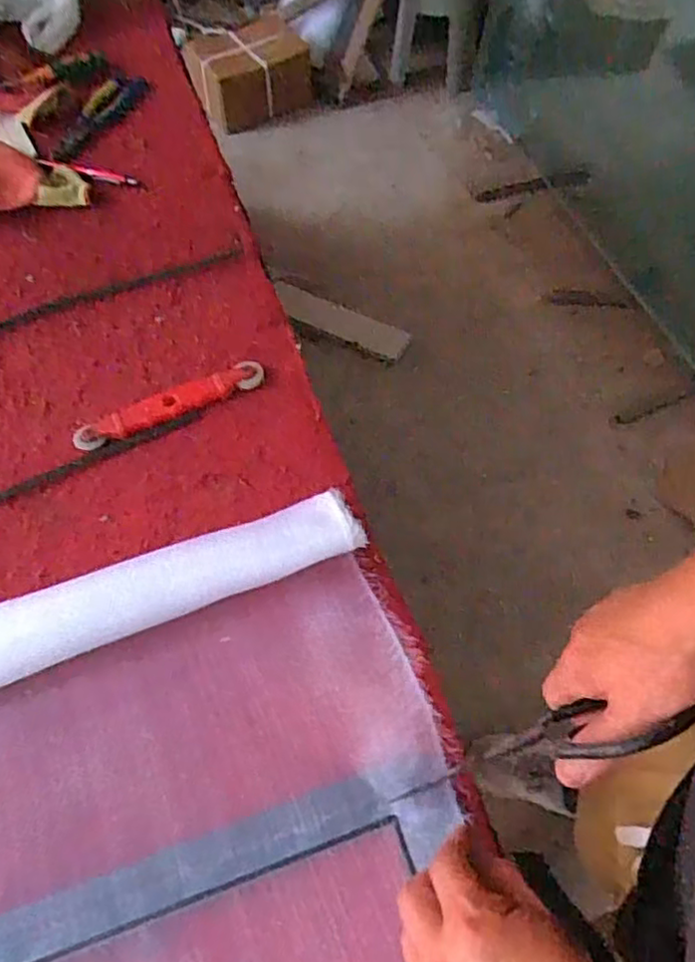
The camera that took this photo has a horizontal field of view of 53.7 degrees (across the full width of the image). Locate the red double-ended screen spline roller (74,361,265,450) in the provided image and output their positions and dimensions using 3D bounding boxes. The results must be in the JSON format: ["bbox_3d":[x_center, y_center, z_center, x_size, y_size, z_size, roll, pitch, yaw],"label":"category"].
[{"bbox_3d":[-0.177,-0.078,0.690,0.193,0.020,0.028,-22,62,-11],"label":"red double-ended screen spline roller"}]

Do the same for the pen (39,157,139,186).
[{"bbox_3d":[-0.334,-0.399,0.885,0.151,0.008,0.017,19,62,11],"label":"pen"}]

